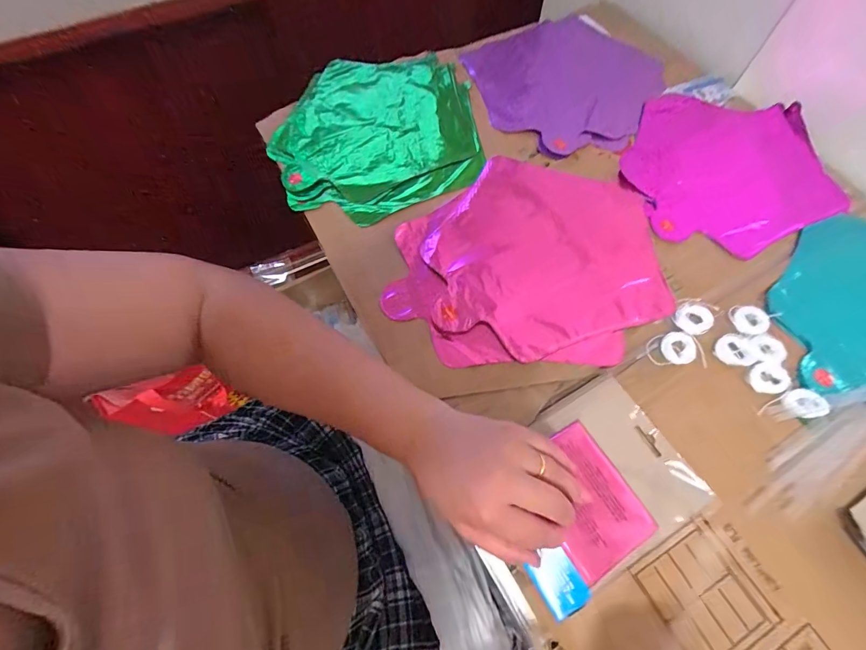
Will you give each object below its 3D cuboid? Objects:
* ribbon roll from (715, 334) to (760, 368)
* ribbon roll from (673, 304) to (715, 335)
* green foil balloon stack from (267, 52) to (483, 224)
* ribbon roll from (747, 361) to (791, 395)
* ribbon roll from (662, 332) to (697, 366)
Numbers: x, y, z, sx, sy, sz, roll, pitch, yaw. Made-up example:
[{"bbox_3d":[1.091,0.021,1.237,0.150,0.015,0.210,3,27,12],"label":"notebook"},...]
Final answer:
[{"bbox_3d":[0.264,0.023,0.341,0.030,0.008,0.029,1,64,-1],"label":"ribbon roll"},{"bbox_3d":[0.237,-0.005,0.353,0.030,0.009,0.030,1,64,-1],"label":"ribbon roll"},{"bbox_3d":[-0.066,-0.232,0.464,0.239,0.022,0.248,-11,65,-7],"label":"green foil balloon stack"},{"bbox_3d":[0.288,0.046,0.333,0.034,0.007,0.026,-9,65,-6],"label":"ribbon roll"},{"bbox_3d":[0.215,0.020,0.342,0.028,0.006,0.028,-4,72,12],"label":"ribbon roll"}]

